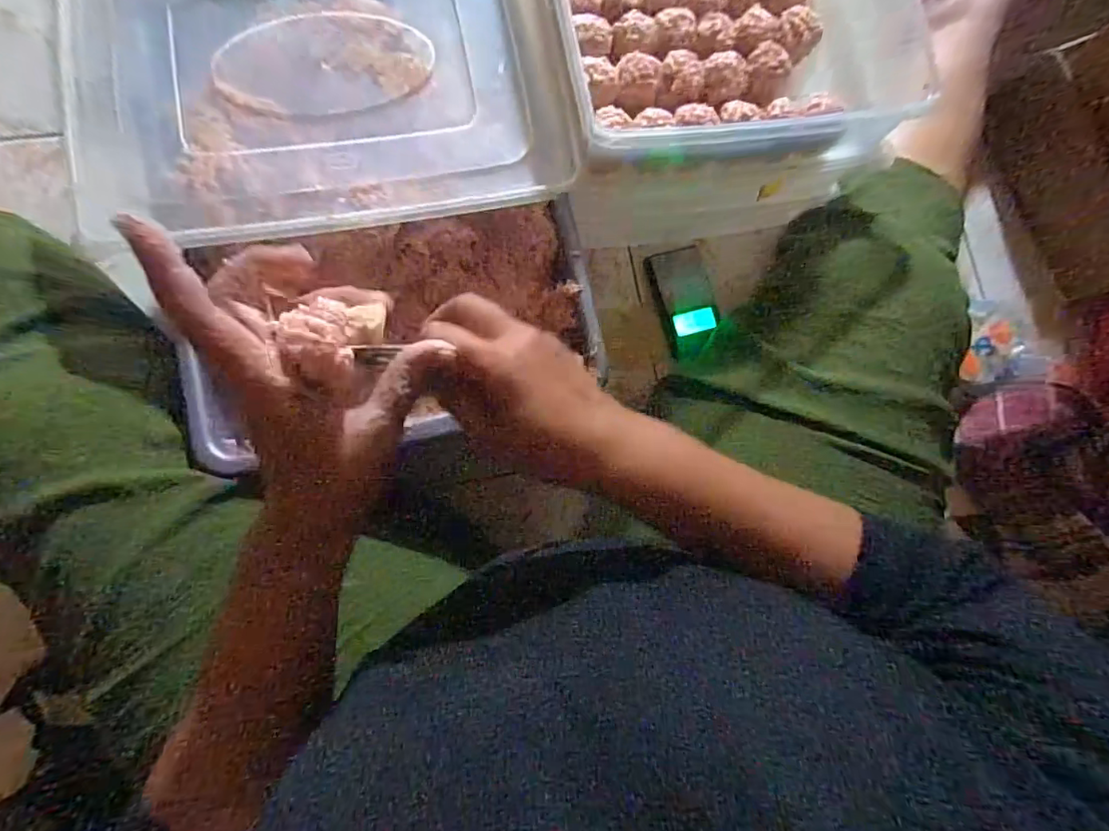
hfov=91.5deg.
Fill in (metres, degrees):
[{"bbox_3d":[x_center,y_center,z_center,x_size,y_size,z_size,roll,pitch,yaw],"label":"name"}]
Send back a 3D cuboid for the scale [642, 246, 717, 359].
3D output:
[{"bbox_3d":[0.139,-0.119,0.568,0.061,0.016,0.119,-12,83,-9],"label":"scale"}]

